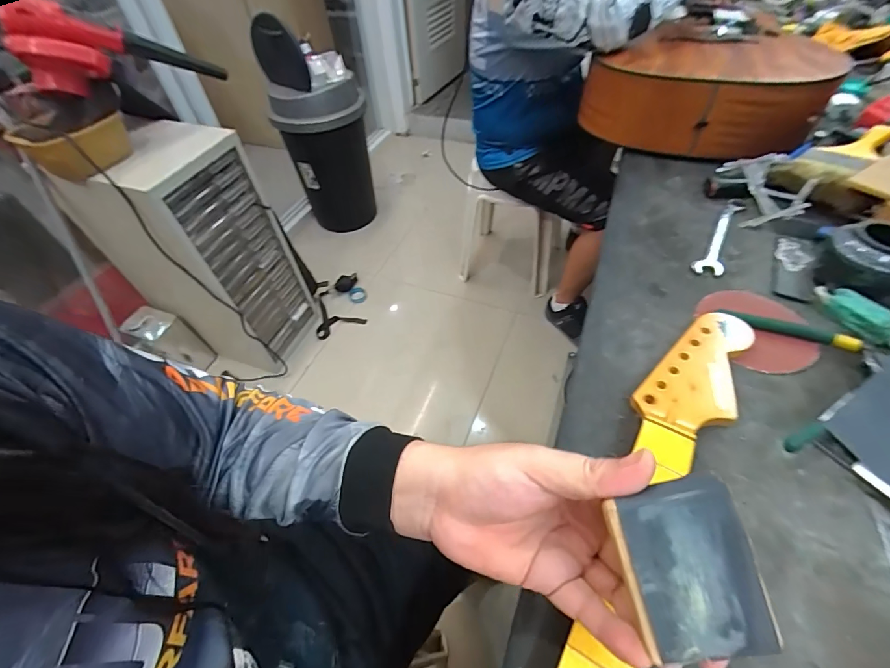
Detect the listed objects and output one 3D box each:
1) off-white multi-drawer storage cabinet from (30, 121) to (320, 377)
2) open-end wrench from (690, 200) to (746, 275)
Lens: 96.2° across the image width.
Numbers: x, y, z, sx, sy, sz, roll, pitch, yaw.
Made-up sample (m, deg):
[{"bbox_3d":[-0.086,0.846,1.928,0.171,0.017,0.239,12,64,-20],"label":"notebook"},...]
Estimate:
[{"bbox_3d":[-0.712,-0.232,1.231,0.351,0.679,0.320,15,53,15],"label":"off-white multi-drawer storage cabinet"},{"bbox_3d":[0.388,-0.135,0.554,0.035,0.004,0.185,30,58,25],"label":"open-end wrench"}]

